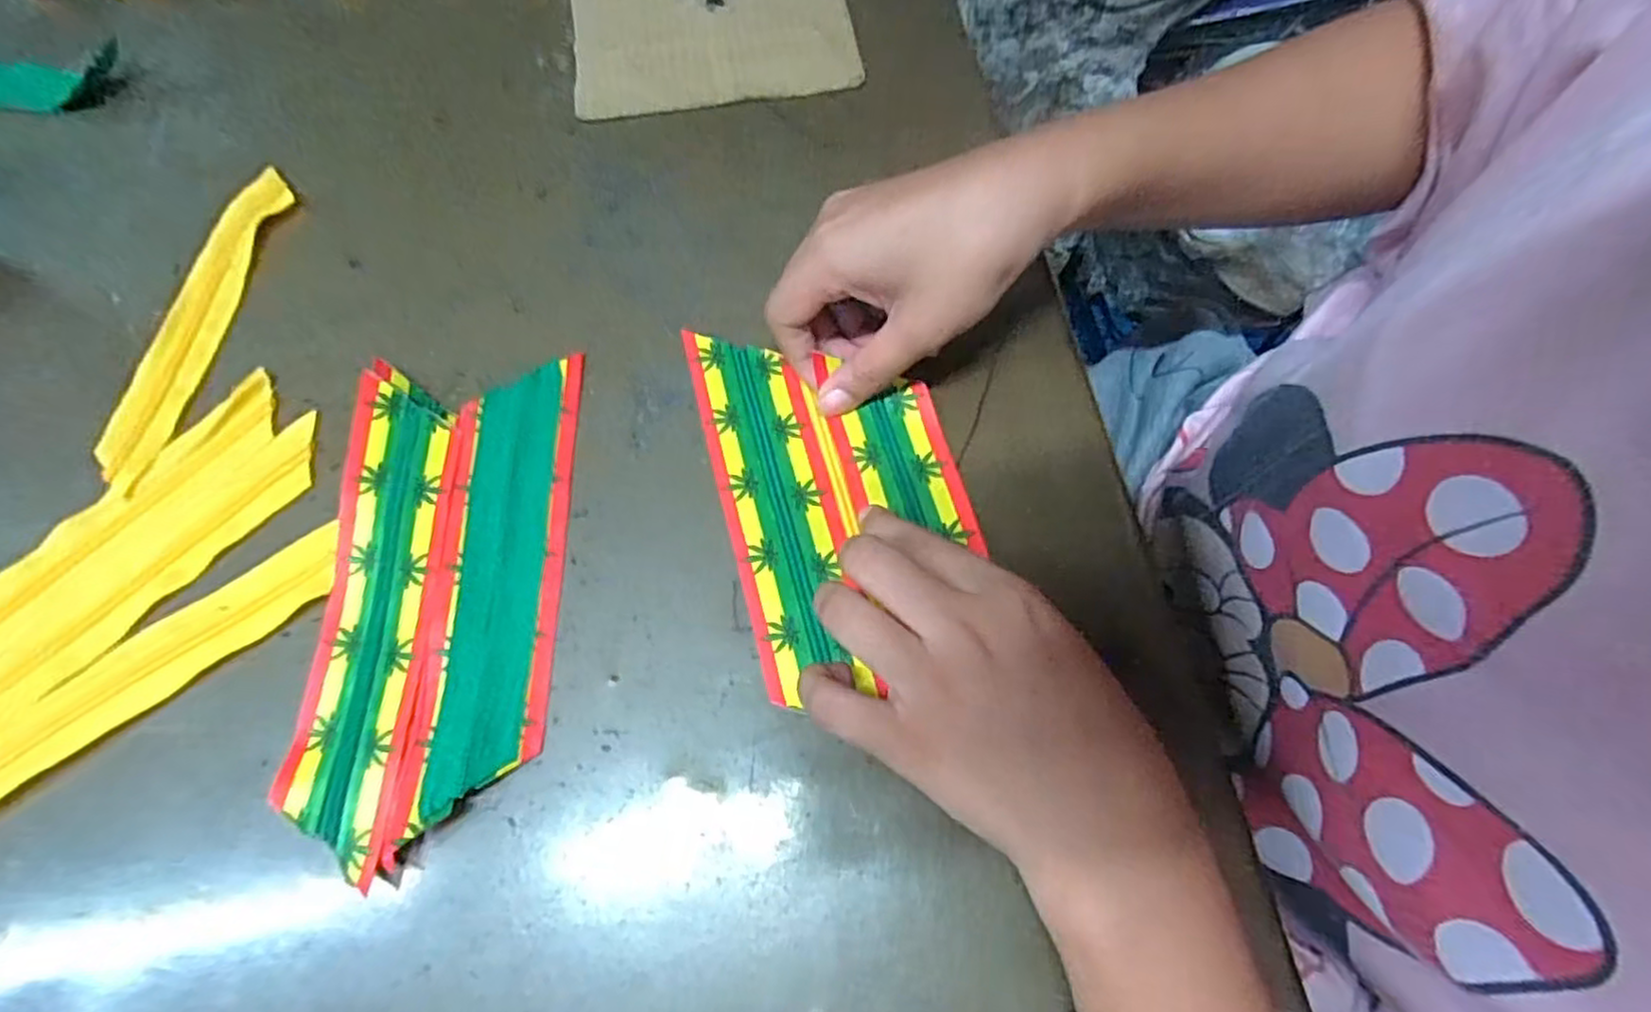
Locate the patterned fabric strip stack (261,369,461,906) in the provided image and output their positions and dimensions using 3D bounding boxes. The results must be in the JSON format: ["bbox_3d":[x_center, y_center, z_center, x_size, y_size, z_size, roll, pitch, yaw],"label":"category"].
[{"bbox_3d":[-0.174,0.034,0.281,0.045,0.013,0.190,-1,68,0],"label":"patterned fabric strip stack"}]

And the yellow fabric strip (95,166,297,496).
[{"bbox_3d":[-0.287,-0.088,0.334,0.030,0.009,0.169,9,68,3],"label":"yellow fabric strip"}]

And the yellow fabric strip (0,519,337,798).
[{"bbox_3d":[-0.266,0.068,0.271,0.174,0.004,0.029,-37,73,-14],"label":"yellow fabric strip"}]

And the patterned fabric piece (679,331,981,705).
[{"bbox_3d":[0.005,-0.012,0.304,0.098,0.006,0.161,-14,69,-6],"label":"patterned fabric piece"}]

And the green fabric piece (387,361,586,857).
[{"bbox_3d":[-0.130,0.026,0.285,0.046,0.012,0.188,-2,68,-1],"label":"green fabric piece"}]

